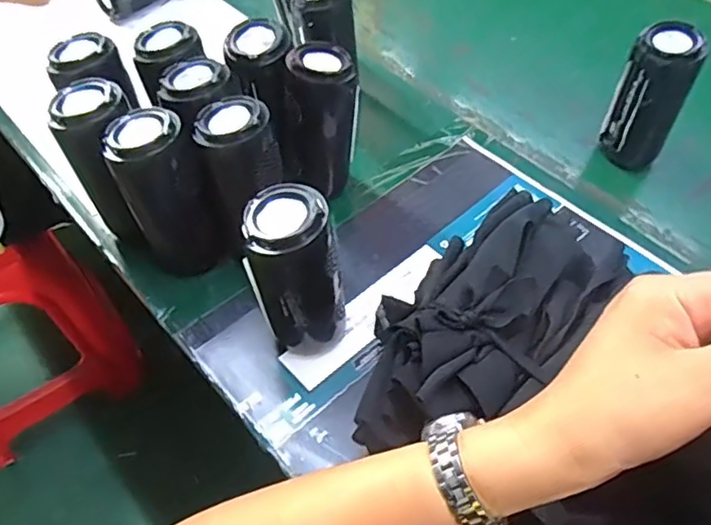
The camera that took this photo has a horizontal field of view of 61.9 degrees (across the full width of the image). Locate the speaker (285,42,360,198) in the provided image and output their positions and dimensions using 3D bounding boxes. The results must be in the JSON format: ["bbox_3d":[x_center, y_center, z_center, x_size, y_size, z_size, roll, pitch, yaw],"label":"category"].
[{"bbox_3d":[-0.030,-0.132,0.562,0.055,0.134,0.057,1,52,-1],"label":"speaker"}]

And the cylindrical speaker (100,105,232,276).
[{"bbox_3d":[-0.156,-0.050,0.503,0.066,0.152,0.070,1,52,-1],"label":"cylindrical speaker"}]

